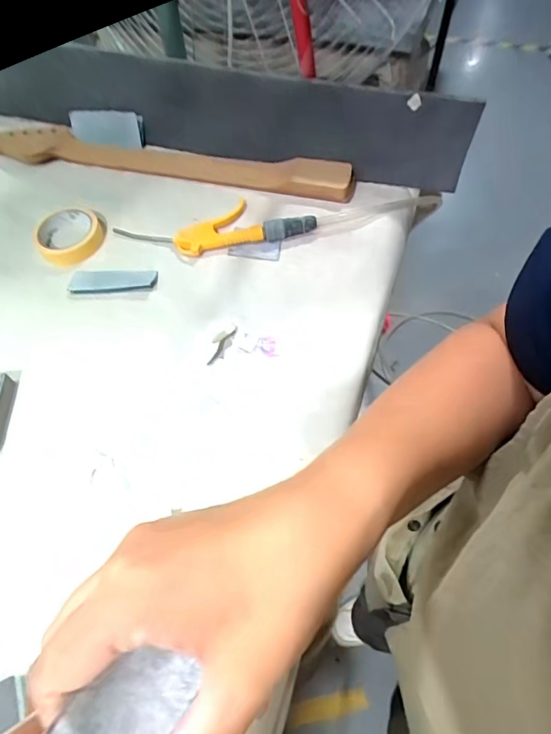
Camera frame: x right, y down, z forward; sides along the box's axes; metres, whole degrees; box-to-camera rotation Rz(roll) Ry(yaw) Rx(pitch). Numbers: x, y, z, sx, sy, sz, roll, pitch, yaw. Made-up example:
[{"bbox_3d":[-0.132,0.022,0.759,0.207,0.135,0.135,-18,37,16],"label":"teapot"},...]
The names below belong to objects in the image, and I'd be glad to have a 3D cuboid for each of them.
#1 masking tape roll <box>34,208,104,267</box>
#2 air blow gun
[{"bbox_3d":[-0.297,-0.186,0.690,0.093,0.025,0.101,-7,56,-2],"label":"masking tape roll"},{"bbox_3d":[-0.087,-0.200,0.683,0.276,0.032,0.077,-10,56,-4],"label":"air blow gun"}]

